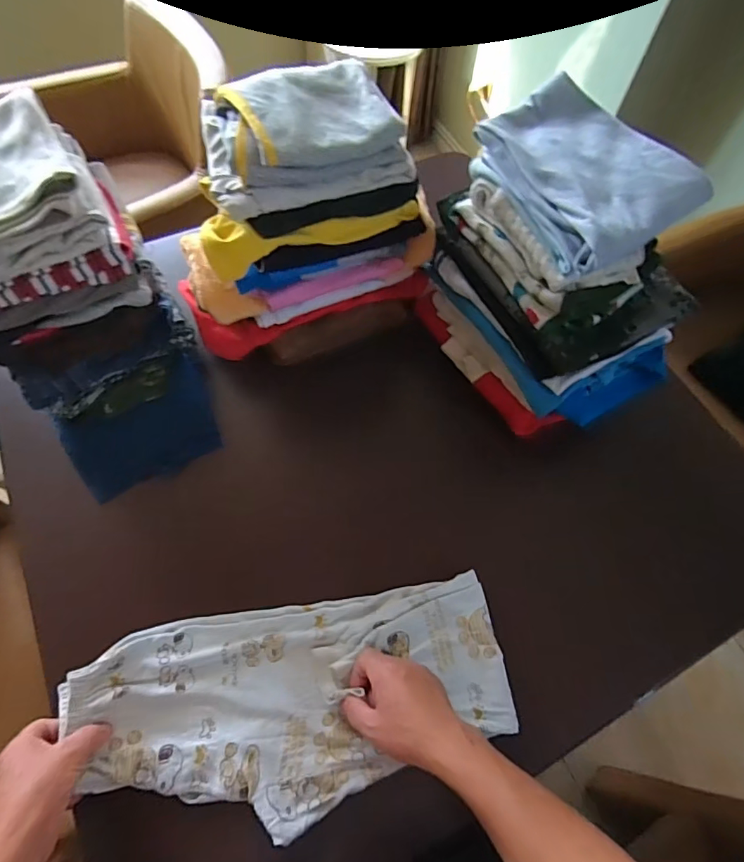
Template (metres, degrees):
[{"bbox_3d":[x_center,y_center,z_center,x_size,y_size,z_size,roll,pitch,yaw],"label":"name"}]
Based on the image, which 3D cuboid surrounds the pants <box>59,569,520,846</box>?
[{"bbox_3d":[-0.076,0.299,0.541,0.461,0.053,0.208,-9,64,-7],"label":"pants"}]

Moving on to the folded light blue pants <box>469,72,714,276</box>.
[{"bbox_3d":[0.227,-0.284,0.540,0.166,0.062,0.232,-27,68,-15],"label":"folded light blue pants"}]

